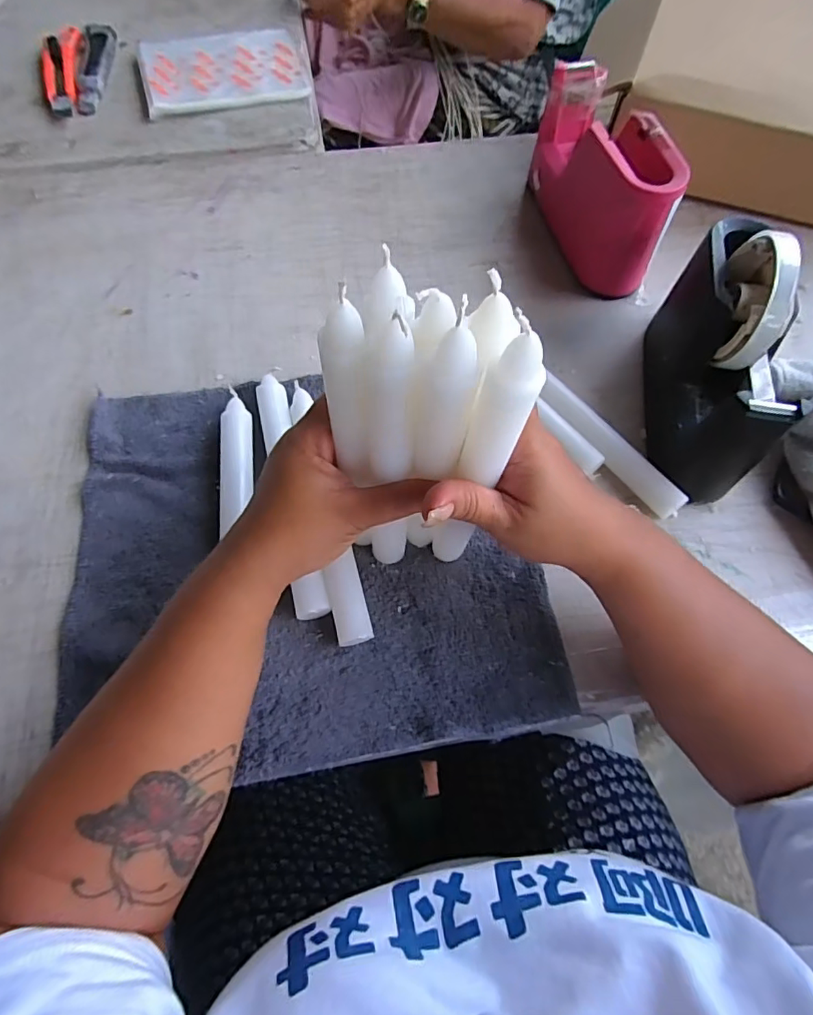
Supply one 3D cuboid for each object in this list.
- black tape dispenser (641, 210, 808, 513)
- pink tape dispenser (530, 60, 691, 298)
[{"bbox_3d":[0.221,-0.109,0.368,0.052,0.128,0.177,6,66,1],"label":"black tape dispenser"},{"bbox_3d":[0.171,-0.291,0.466,0.062,0.097,0.183,-14,67,-8],"label":"pink tape dispenser"}]

